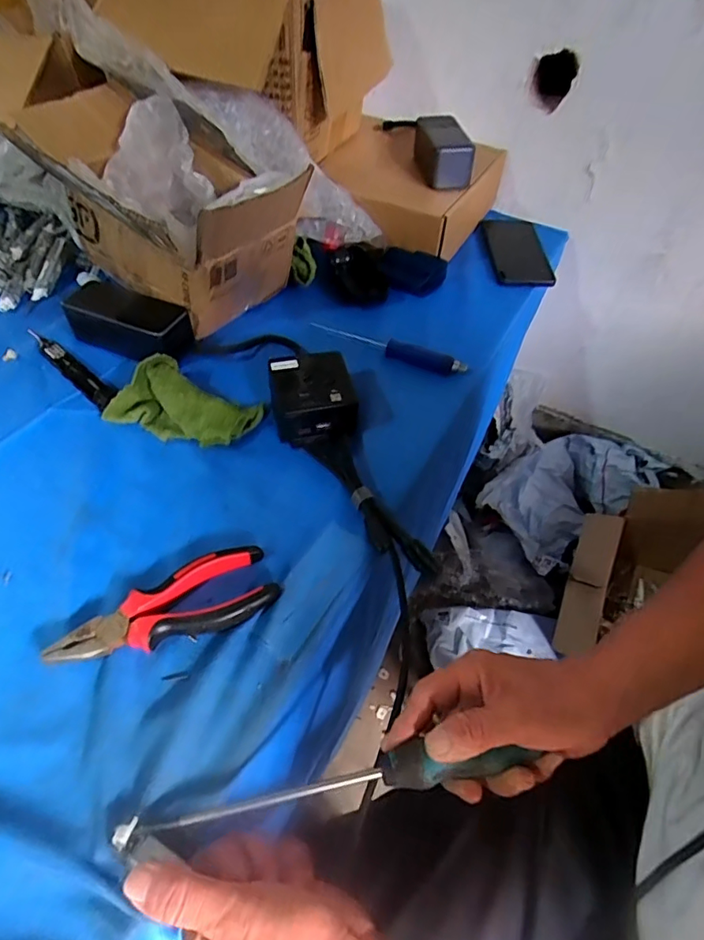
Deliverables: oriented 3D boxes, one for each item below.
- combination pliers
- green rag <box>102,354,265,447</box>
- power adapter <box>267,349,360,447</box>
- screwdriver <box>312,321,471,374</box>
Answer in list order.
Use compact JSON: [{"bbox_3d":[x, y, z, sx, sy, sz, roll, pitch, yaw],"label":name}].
[{"bbox_3d":[-0.132,0.104,0.371,0.154,0.018,0.056,-21,54,-19],"label":"combination pliers"},{"bbox_3d":[-0.163,-0.066,0.499,0.135,0.029,0.073,18,52,12],"label":"green rag"},{"bbox_3d":[-0.039,-0.069,0.494,0.075,0.046,0.080,-10,52,-11],"label":"power adapter"},{"bbox_3d":[0.039,-0.138,0.570,0.178,0.017,0.017,19,52,13],"label":"screwdriver"}]

